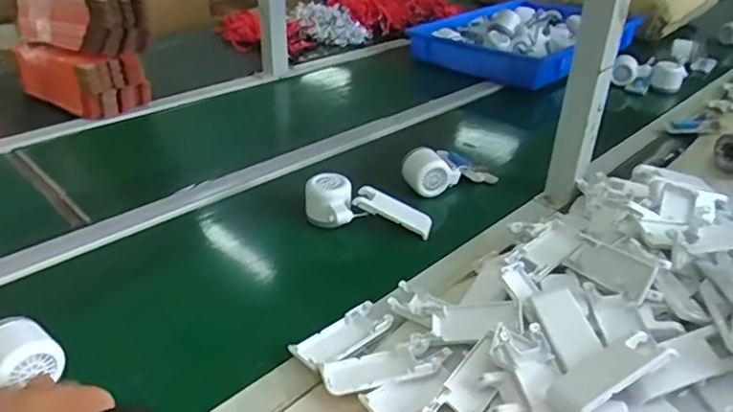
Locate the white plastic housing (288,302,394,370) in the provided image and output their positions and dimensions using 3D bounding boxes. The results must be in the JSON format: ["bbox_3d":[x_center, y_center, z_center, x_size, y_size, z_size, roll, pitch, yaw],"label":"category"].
[{"bbox_3d":[-0.024,0.129,0.578,0.106,0.012,0.045,-21,38,-34],"label":"white plastic housing"}]

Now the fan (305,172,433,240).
[{"bbox_3d":[0.002,0.001,0.758,0.165,0.052,0.064,6,31,7],"label":"fan"}]

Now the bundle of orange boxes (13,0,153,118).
[{"bbox_3d":[-0.498,-0.282,1.021,0.217,0.190,0.145,18,34,24],"label":"bundle of orange boxes"}]

